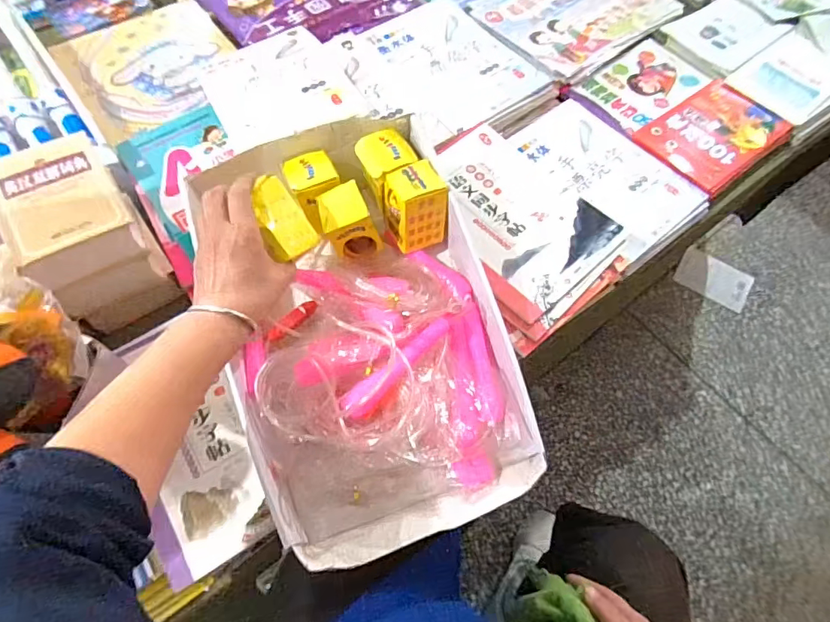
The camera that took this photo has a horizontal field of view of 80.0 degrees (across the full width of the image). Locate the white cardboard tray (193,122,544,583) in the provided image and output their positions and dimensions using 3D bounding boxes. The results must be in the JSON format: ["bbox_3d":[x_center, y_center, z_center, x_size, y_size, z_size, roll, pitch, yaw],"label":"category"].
[{"bbox_3d":[-0.054,0.005,0.511,0.267,0.104,0.427,-16,79,-10],"label":"white cardboard tray"}]

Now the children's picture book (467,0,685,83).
[{"bbox_3d":[0.278,-0.528,0.869,0.323,0.029,0.239,-34,68,-20],"label":"children's picture book"}]

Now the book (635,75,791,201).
[{"bbox_3d":[0.451,-0.267,0.744,0.207,0.025,0.144,-32,67,-19],"label":"book"}]

